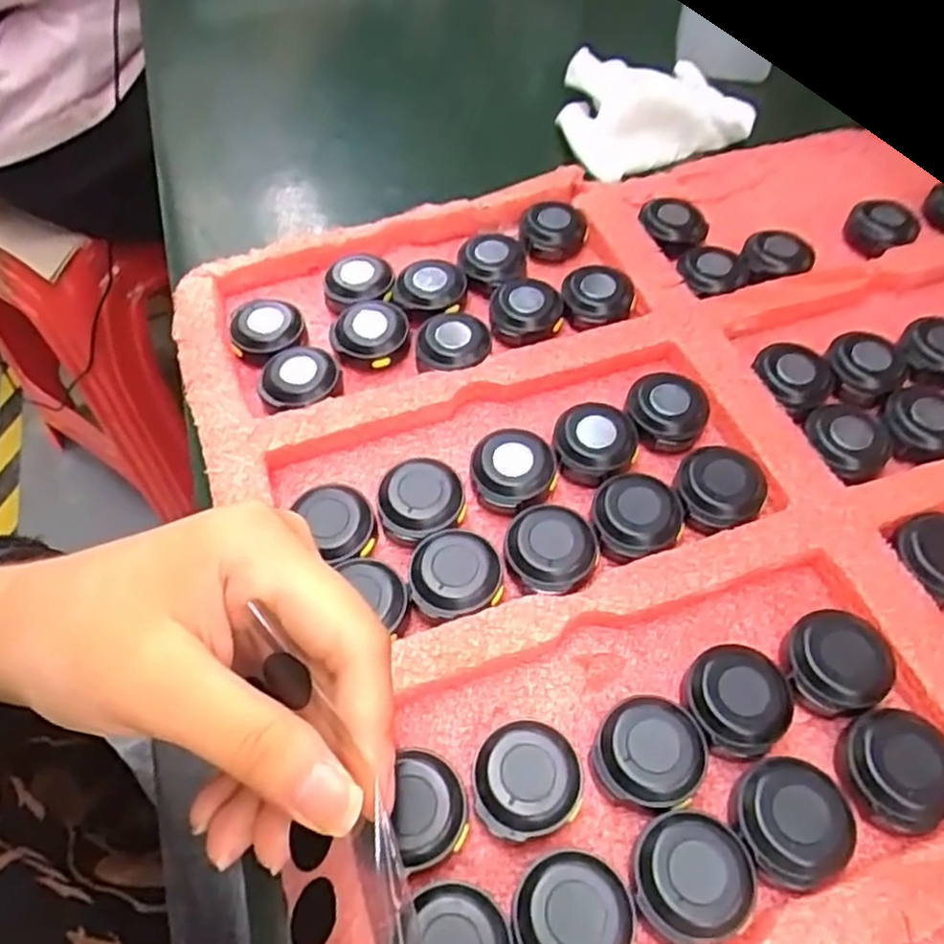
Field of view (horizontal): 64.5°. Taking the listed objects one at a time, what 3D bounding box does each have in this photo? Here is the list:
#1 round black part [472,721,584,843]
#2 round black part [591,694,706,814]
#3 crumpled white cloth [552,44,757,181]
[{"bbox_3d":[0.015,0.083,0.201,0.028,0.012,0.027,-1,57,1],"label":"round black part"},{"bbox_3d":[0.048,0.075,0.202,0.027,0.008,0.030,38,66,23],"label":"round black part"},{"bbox_3d":[0.089,-0.188,0.395,0.100,0.032,0.081,33,64,20],"label":"crumpled white cloth"}]

